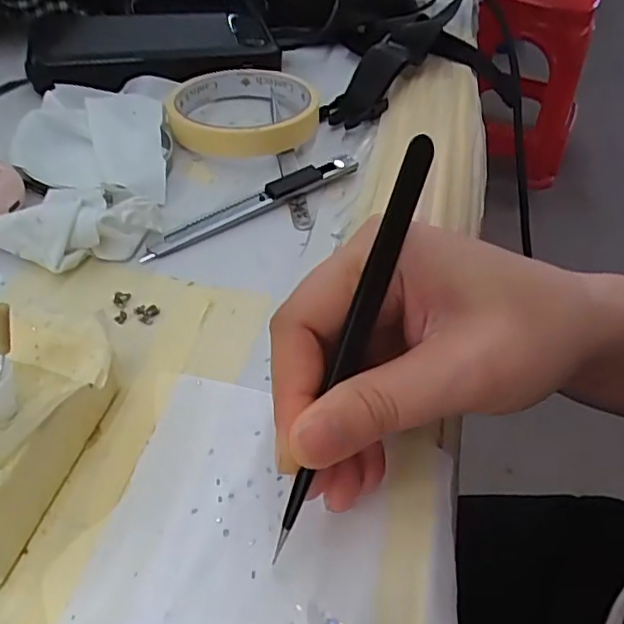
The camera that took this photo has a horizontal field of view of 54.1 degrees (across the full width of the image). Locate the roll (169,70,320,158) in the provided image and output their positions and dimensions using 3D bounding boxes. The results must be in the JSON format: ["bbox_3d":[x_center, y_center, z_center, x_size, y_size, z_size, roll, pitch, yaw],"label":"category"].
[{"bbox_3d":[-0.041,-0.122,0.364,0.086,0.020,0.085,3,45,-3],"label":"roll"}]

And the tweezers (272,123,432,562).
[{"bbox_3d":[0.012,0.010,0.184,0.008,0.128,0.011,20,4,13],"label":"tweezers"}]

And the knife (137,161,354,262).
[{"bbox_3d":[-0.029,-0.056,0.311,0.128,0.010,0.012,-29,55,-29],"label":"knife"}]

